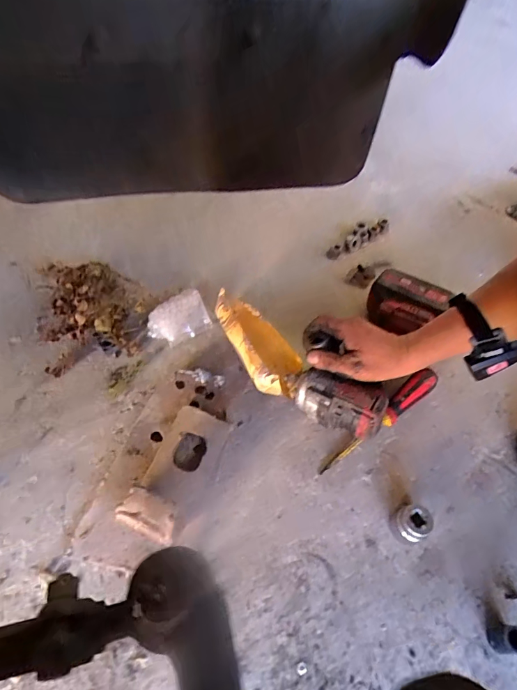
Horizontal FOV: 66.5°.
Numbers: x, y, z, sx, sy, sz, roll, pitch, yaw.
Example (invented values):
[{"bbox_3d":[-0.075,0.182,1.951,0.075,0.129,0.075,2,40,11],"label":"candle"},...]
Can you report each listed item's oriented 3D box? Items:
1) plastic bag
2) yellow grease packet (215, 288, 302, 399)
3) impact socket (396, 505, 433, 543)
[{"bbox_3d":[-0.124,-0.044,0.625,0.102,0.040,0.063,-38,65,-25],"label":"plastic bag"},{"bbox_3d":[-0.004,-0.005,0.593,0.088,0.059,0.187,-29,61,-20],"label":"yellow grease packet"},{"bbox_3d":[0.177,0.206,0.457,0.031,0.043,0.032,1,55,-2],"label":"impact socket"}]

